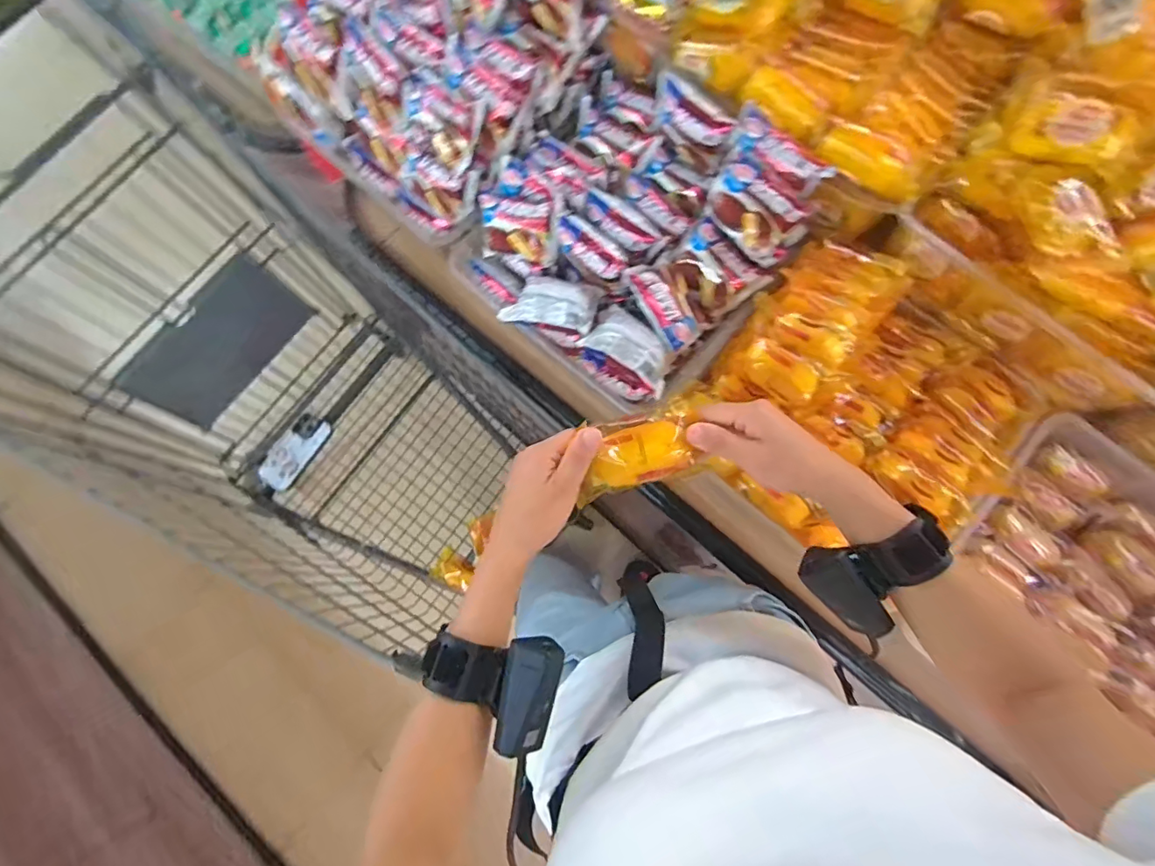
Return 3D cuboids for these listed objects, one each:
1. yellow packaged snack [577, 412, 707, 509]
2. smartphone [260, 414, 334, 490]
[{"bbox_3d":[0.047,0.014,0.384,0.091,0.022,0.046,-14,76,-2],"label":"yellow packaged snack"},{"bbox_3d":[-0.530,0.033,0.971,0.078,0.013,0.145,32,67,11],"label":"smartphone"}]

